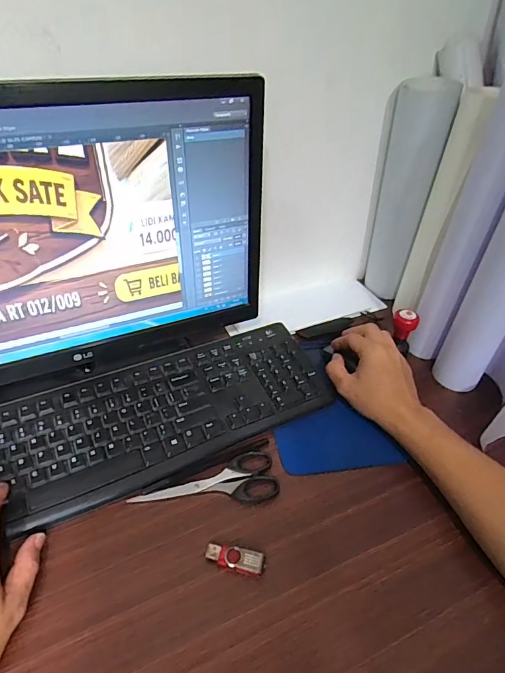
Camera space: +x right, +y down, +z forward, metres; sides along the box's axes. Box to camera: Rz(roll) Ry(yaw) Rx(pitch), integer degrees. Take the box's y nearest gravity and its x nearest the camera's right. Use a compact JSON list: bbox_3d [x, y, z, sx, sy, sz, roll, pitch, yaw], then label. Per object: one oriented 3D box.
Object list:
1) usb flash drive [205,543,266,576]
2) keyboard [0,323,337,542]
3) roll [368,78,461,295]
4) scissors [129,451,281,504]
[{"bbox_3d":[-0.016,0.204,0.380,0.053,0.012,0.018,8,40,4],"label":"usb flash drive"},{"bbox_3d":[-0.117,0.091,0.488,0.431,0.030,0.154,-16,44,-21],"label":"keyboard"},{"bbox_3d":[0.216,-0.202,0.631,0.078,0.312,0.072,13,41,10],"label":"roll"},{"bbox_3d":[-0.048,0.157,0.435,0.149,0.006,0.054,-8,41,-14],"label":"scissors"}]

